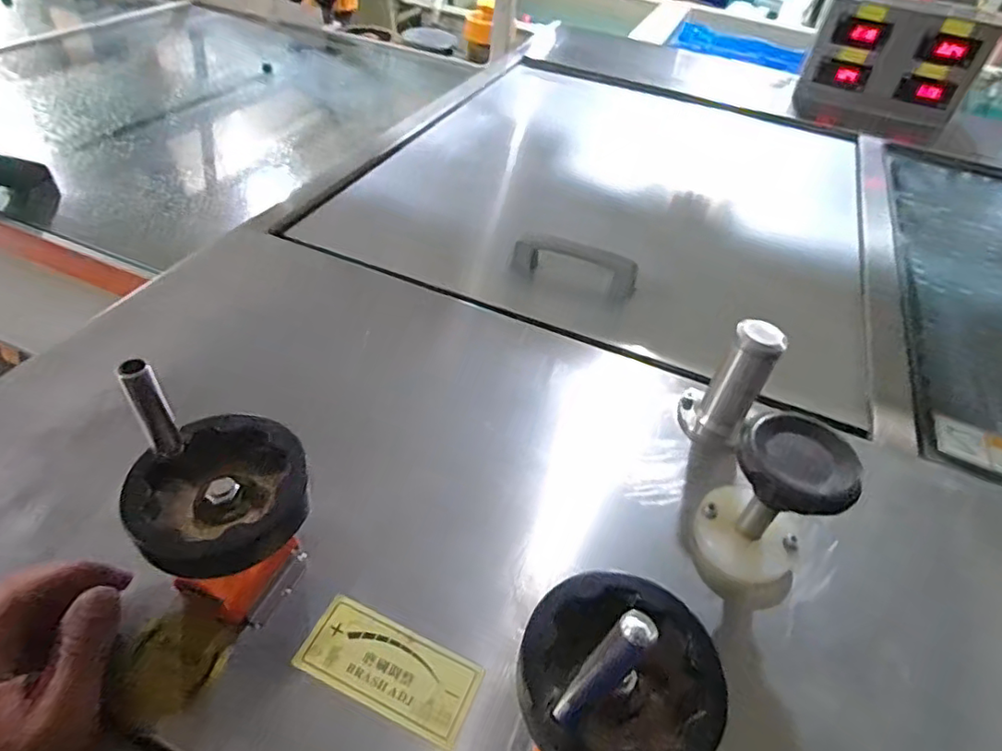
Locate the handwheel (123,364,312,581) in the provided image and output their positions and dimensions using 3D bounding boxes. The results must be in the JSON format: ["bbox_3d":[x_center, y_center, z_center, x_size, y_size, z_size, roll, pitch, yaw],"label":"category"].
[{"bbox_3d":[-0.158,0.050,0.320,0.094,0.078,0.093,-18,50,-23],"label":"handwheel"}]

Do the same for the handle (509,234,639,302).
[{"bbox_3d":[0.083,-0.125,0.668,0.143,0.052,0.022,22,46,14],"label":"handle"}]

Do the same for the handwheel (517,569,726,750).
[{"bbox_3d":[0.061,0.127,0.262,0.090,0.081,0.087,4,45,-4],"label":"handwheel"}]

